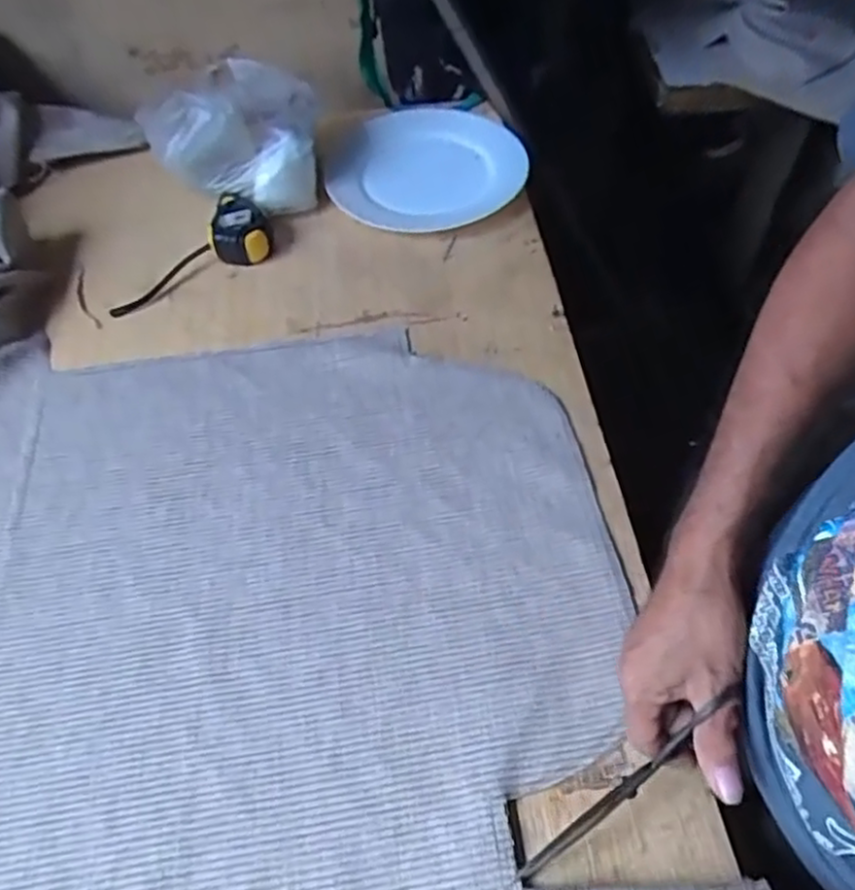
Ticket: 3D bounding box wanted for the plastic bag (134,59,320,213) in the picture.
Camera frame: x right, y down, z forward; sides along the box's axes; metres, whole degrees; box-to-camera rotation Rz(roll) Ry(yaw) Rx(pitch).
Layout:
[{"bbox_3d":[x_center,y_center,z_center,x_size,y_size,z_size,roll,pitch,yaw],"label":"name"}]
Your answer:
[{"bbox_3d":[-0.208,-0.372,0.836,0.184,0.121,0.173,21,58,16],"label":"plastic bag"}]

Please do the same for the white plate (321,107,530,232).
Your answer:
[{"bbox_3d":[-0.009,-0.345,0.866,0.229,0.039,0.233,-1,55,1],"label":"white plate"}]

